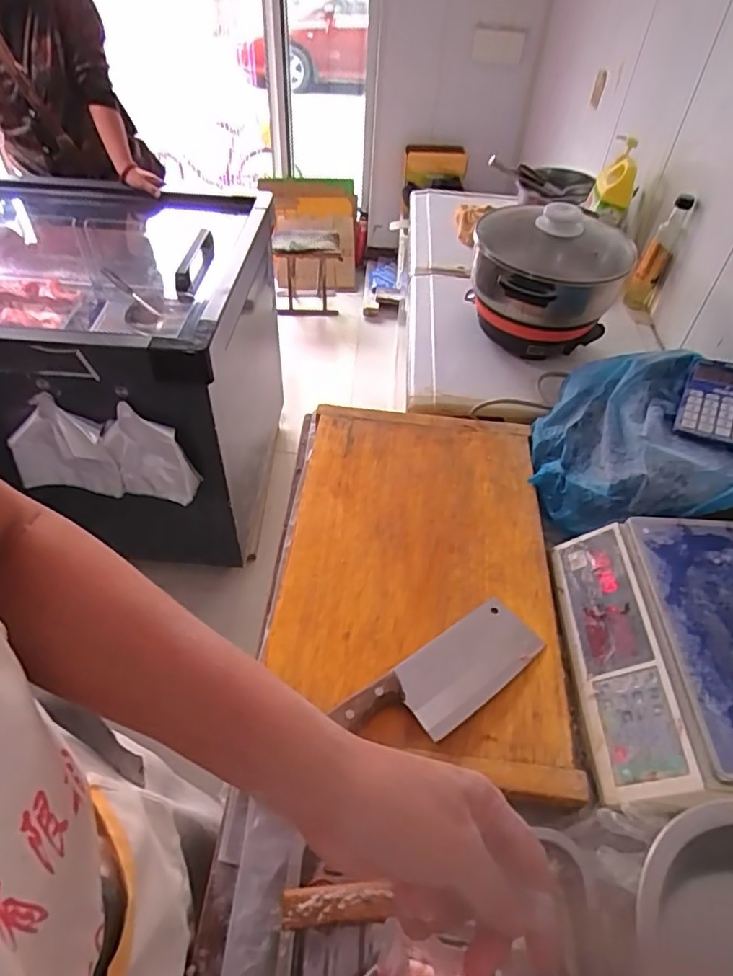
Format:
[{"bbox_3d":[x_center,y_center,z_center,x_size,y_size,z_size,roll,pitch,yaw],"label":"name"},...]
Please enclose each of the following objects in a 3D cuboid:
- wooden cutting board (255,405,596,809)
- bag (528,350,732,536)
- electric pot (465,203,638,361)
[{"bbox_3d":[0.067,0.090,0.772,0.369,0.041,0.577,5,47,1],"label":"wooden cutting board"},{"bbox_3d":[0.430,-0.065,0.836,0.327,0.141,0.278,11,48,7],"label":"bag"},{"bbox_3d":[0.327,-0.368,1.031,0.260,0.238,0.254,2,47,-2],"label":"electric pot"}]

